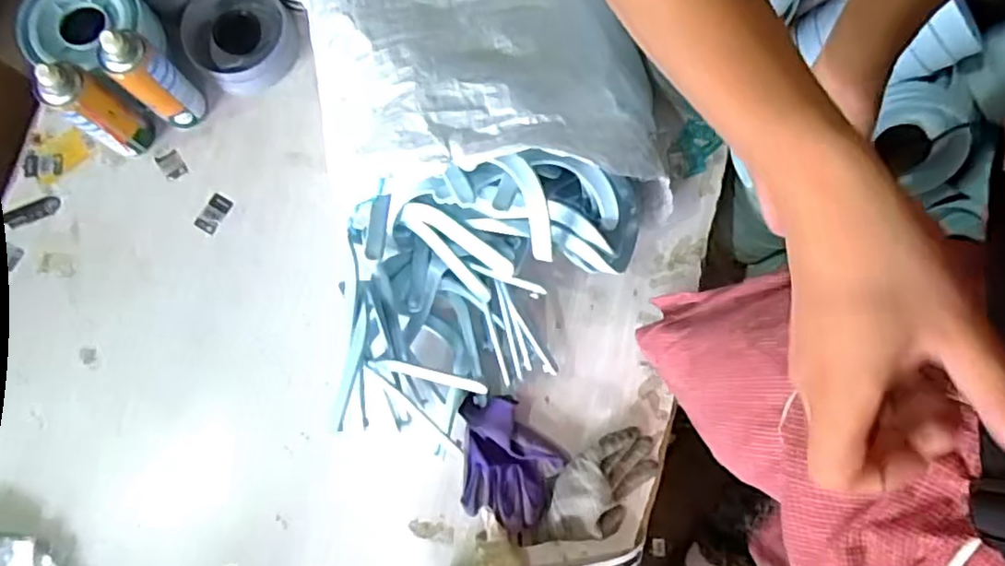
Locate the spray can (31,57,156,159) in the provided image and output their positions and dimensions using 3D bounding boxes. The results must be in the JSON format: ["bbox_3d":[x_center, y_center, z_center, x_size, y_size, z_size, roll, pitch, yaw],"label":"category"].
[{"bbox_3d":[-0.520,-0.223,0.824,0.054,0.183,0.069,38,82,9],"label":"spray can"}]

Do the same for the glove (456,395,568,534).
[{"bbox_3d":[0.012,0.225,0.796,0.127,0.041,0.162,-2,78,2],"label":"glove"}]

